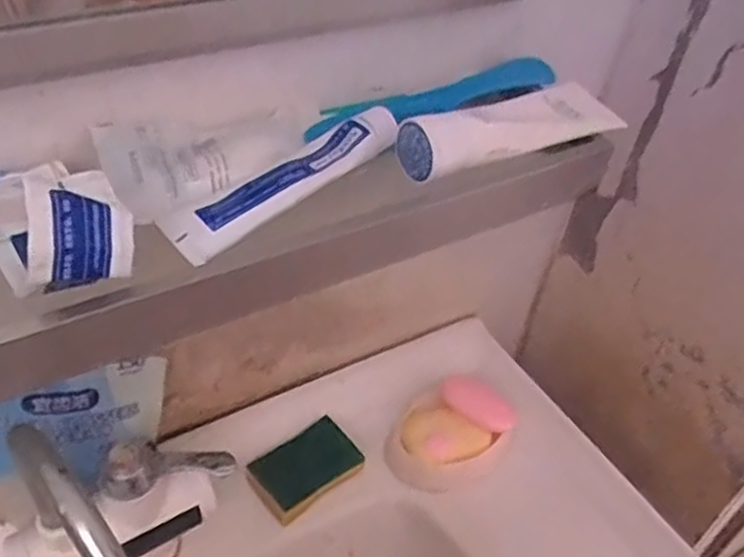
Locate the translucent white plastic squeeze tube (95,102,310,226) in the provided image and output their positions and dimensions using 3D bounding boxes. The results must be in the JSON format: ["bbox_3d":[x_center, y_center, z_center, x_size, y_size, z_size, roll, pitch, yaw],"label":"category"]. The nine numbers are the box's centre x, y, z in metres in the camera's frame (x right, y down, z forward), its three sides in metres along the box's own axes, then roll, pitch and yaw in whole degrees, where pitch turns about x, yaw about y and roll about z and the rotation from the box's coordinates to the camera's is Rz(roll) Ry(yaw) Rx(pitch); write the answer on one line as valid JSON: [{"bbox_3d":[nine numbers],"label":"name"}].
[{"bbox_3d":[-0.096,-0.081,0.450,0.138,0.029,0.063,-21,49,-24],"label":"translucent white plastic squeeze tube"}]

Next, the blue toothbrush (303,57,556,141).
[{"bbox_3d":[0.046,-0.135,0.526,0.201,0.021,0.024,-15,47,-19],"label":"blue toothbrush"}]

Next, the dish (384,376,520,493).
[{"bbox_3d":[0.083,0.147,0.696,0.136,0.037,0.090,-20,49,-24],"label":"dish"}]

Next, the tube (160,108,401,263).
[{"bbox_3d":[-0.053,-0.066,0.441,0.161,0.031,0.046,-32,55,-32],"label":"tube"}]

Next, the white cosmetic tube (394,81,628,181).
[{"bbox_3d":[0.096,-0.108,0.491,0.165,0.034,0.048,-21,50,-25],"label":"white cosmetic tube"}]

